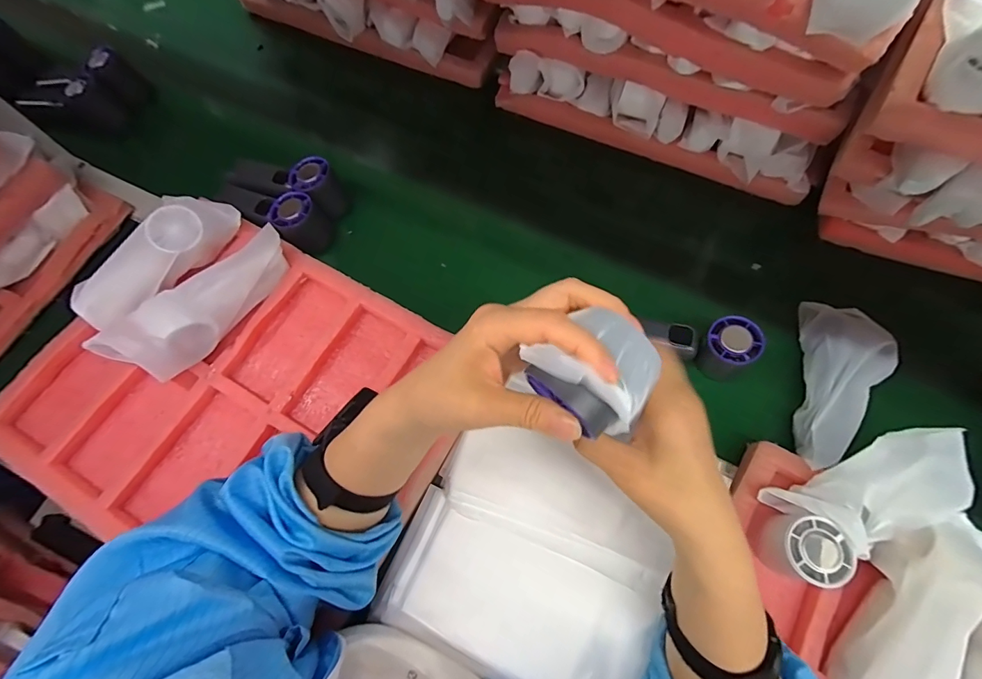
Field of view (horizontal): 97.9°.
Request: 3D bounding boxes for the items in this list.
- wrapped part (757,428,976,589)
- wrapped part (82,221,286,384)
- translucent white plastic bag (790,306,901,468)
[{"bbox_3d":[0.323,0.142,0.372,0.171,0.055,0.075,-21,71,-7],"label":"wrapped part"},{"bbox_3d":[-0.299,-0.041,0.449,0.056,0.060,0.191,35,74,13],"label":"wrapped part"},{"bbox_3d":[0.363,0.048,0.439,0.070,0.038,0.182,16,70,7],"label":"translucent white plastic bag"}]

